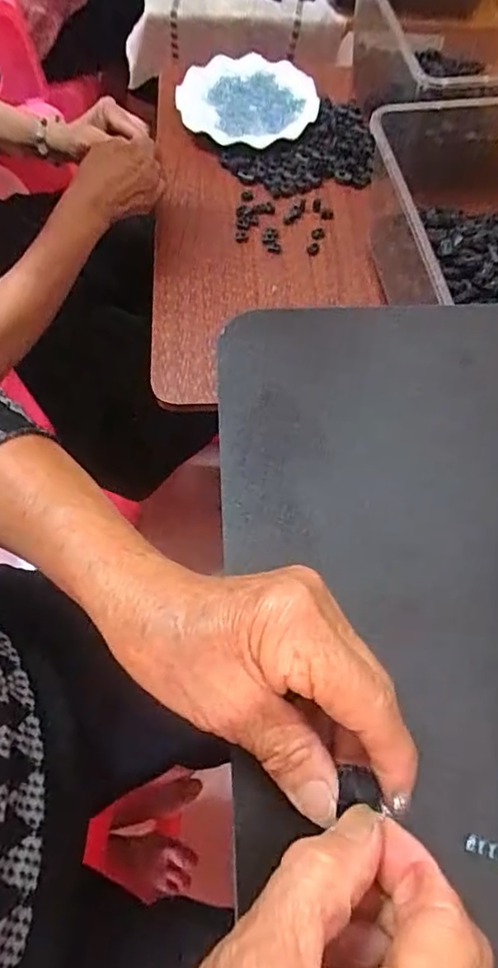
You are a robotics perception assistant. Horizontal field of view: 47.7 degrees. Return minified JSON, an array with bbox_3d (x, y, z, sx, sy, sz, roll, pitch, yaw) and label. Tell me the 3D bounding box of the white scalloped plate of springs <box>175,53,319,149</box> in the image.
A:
[{"bbox_3d":[-0.006,-0.515,0.757,0.155,0.041,0.171,-36,70,-15],"label":"white scalloped plate of springs"}]

